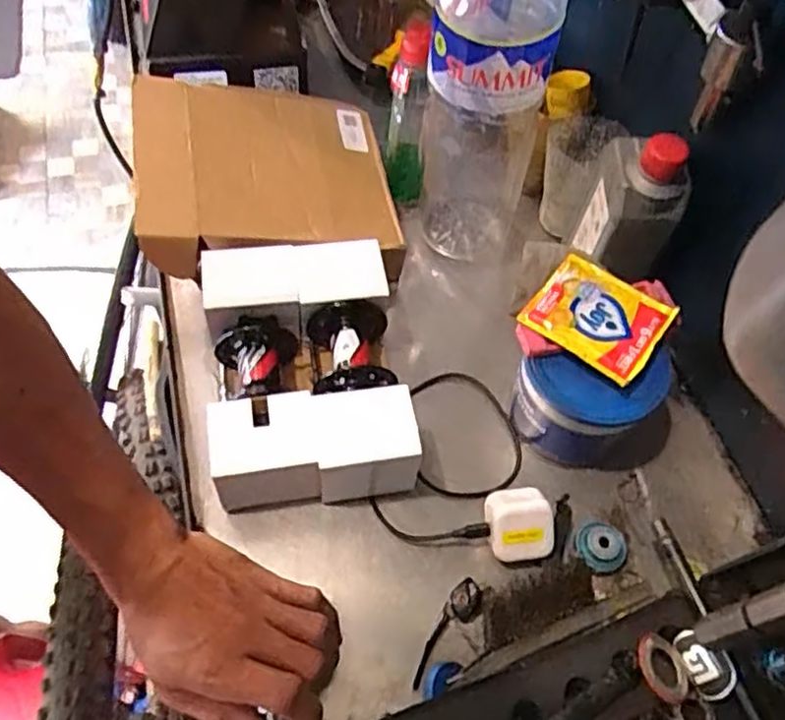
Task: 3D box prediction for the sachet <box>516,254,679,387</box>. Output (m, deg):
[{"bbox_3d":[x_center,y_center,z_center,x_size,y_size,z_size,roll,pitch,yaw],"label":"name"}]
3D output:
[{"bbox_3d":[0.151,-0.034,0.513,0.091,0.010,0.081,35,61,16],"label":"sachet"}]

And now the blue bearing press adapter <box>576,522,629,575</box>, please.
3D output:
[{"bbox_3d":[0.155,0.140,0.512,0.038,0.019,0.033,27,60,12],"label":"blue bearing press adapter"}]

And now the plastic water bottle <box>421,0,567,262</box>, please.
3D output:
[{"bbox_3d":[0.072,-0.205,0.547,0.087,0.305,0.107,15,58,5],"label":"plastic water bottle"}]

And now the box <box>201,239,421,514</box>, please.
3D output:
[{"bbox_3d":[-0.070,0.009,0.547,0.138,0.078,0.200,-7,59,-9],"label":"box"}]

